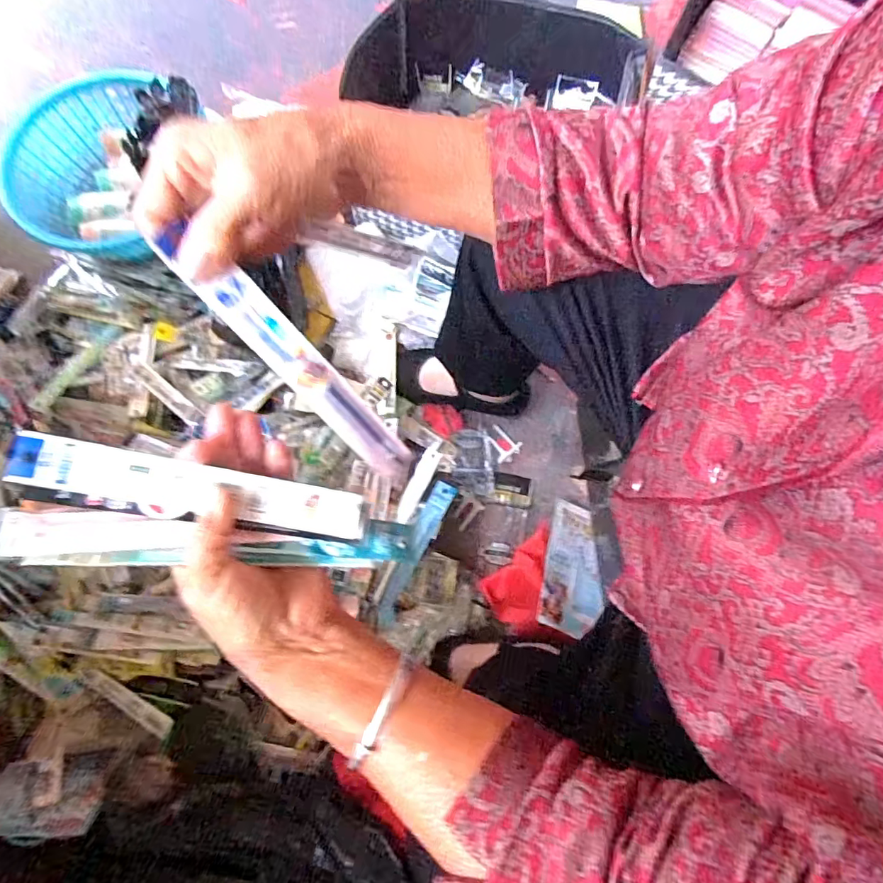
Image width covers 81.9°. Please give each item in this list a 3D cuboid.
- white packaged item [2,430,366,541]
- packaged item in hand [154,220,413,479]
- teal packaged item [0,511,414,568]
[{"bbox_3d":[-0.132,0.027,0.274,0.179,0.004,0.031,11,76,-9],"label":"white packaged item"},{"bbox_3d":[-0.077,-0.041,0.280,0.024,0.005,0.172,-48,116,-10],"label":"packaged item in hand"},{"bbox_3d":[-0.128,0.053,0.273,0.227,0.011,0.026,5,76,-14],"label":"teal packaged item"}]

